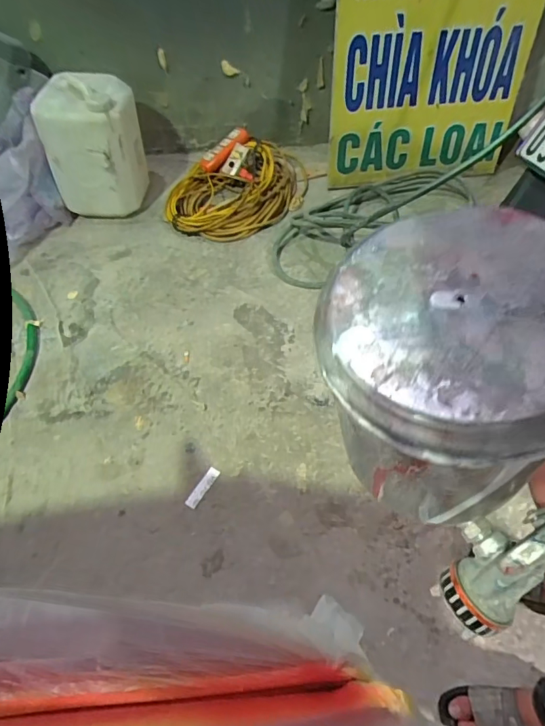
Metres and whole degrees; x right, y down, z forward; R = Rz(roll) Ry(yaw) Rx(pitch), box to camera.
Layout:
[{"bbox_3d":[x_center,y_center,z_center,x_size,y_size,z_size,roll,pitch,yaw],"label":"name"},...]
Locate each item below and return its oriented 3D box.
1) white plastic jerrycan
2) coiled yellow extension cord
[{"bbox_3d":[-0.533,-0.646,1.404,0.237,0.349,0.225,2,57,5],"label":"white plastic jerrycan"},{"bbox_3d":[-0.118,-0.584,1.503,0.483,0.129,0.340,-20,60,-9],"label":"coiled yellow extension cord"}]

